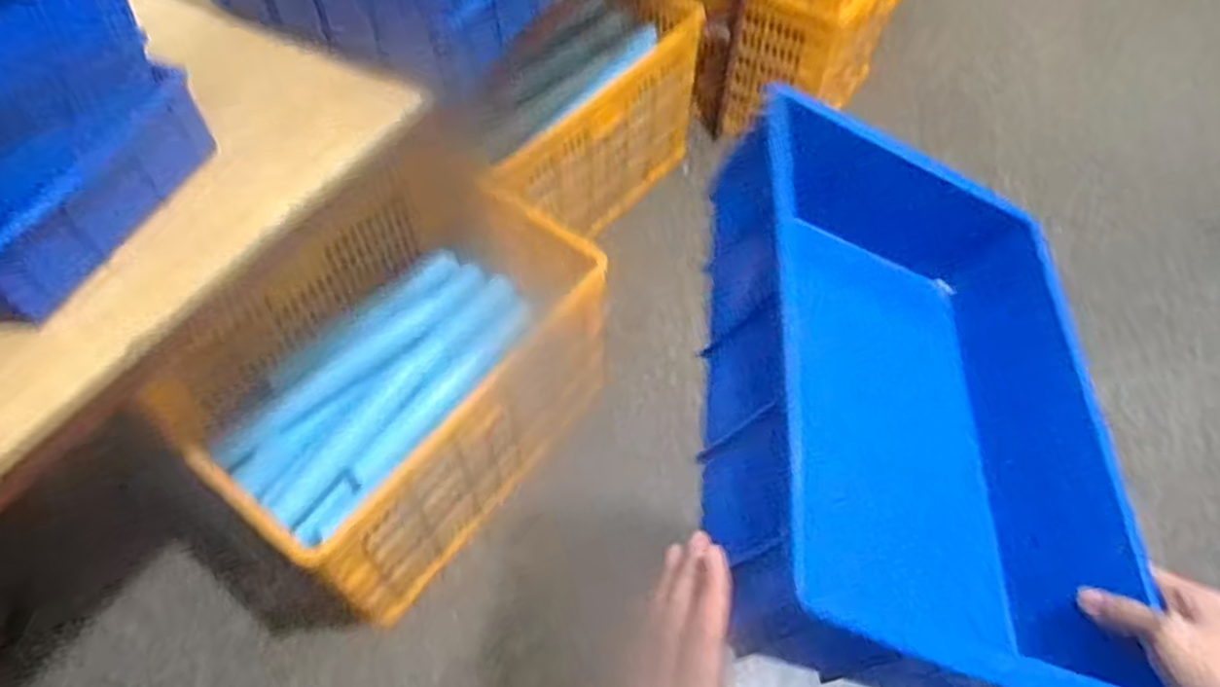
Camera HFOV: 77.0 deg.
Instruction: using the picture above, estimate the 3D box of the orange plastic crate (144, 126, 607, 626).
[{"bbox_3d":[-0.361,0.033,1.352,0.490,0.283,0.667,35,64,19],"label":"orange plastic crate"}]

